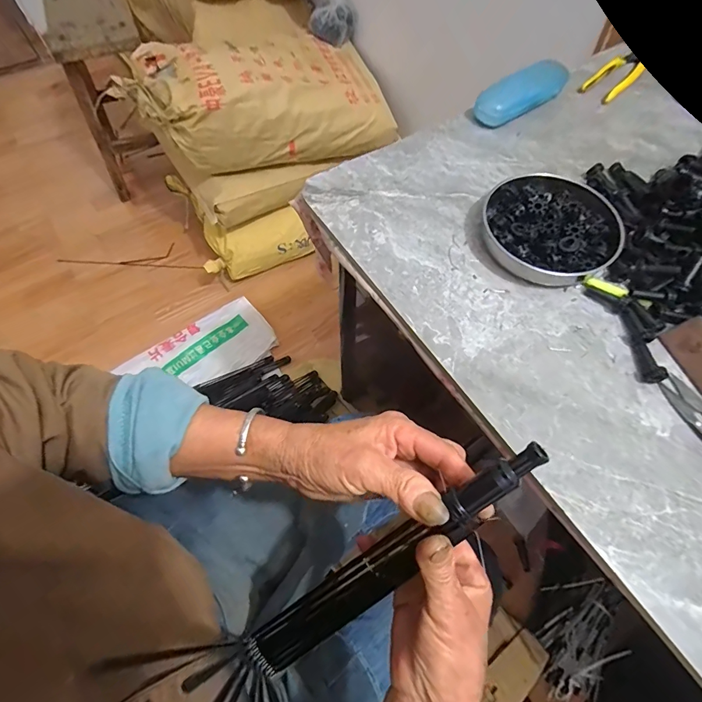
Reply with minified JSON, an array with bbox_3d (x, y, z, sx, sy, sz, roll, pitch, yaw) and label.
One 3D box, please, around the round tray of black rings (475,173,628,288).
[{"bbox_3d":[0.217,-0.138,0.432,0.134,0.033,0.144,0,63,-1],"label":"round tray of black rings"}]

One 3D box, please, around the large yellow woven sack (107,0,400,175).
[{"bbox_3d":[-0.230,-0.697,1.049,0.648,0.275,0.358,-17,64,-9],"label":"large yellow woven sack"}]

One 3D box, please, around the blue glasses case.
[{"bbox_3d":[0.230,-0.344,0.536,0.148,0.043,0.045,-28,67,-14],"label":"blue glasses case"}]

